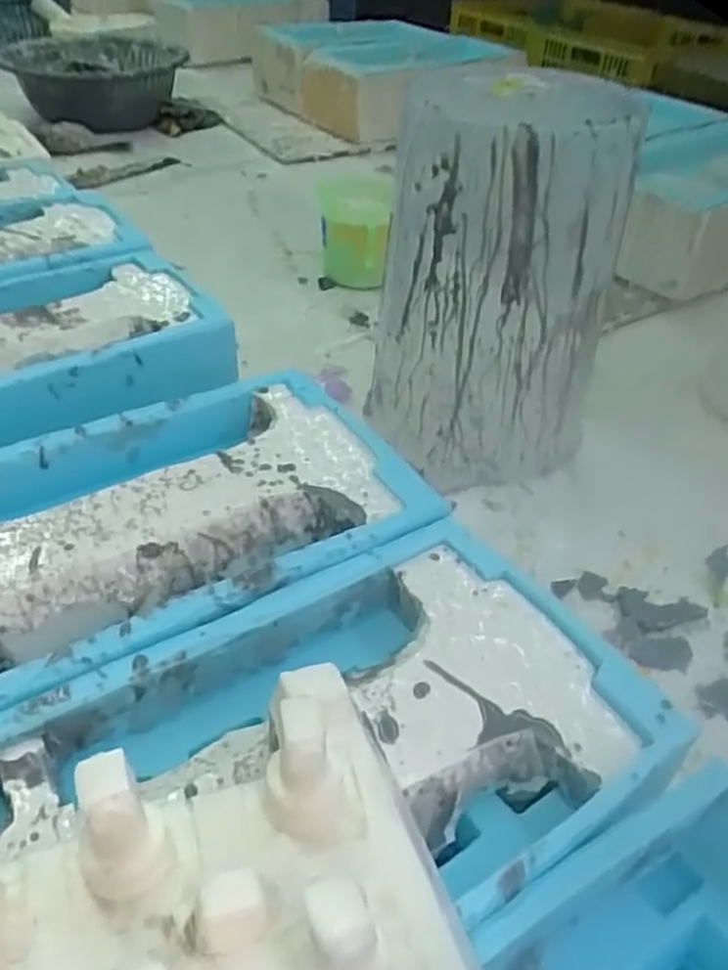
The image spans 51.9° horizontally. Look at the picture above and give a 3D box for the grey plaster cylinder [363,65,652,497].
[{"bbox_3d":[0.092,-0.140,0.553,0.126,0.274,0.128,-21,46,-26],"label":"grey plaster cylinder"}]

